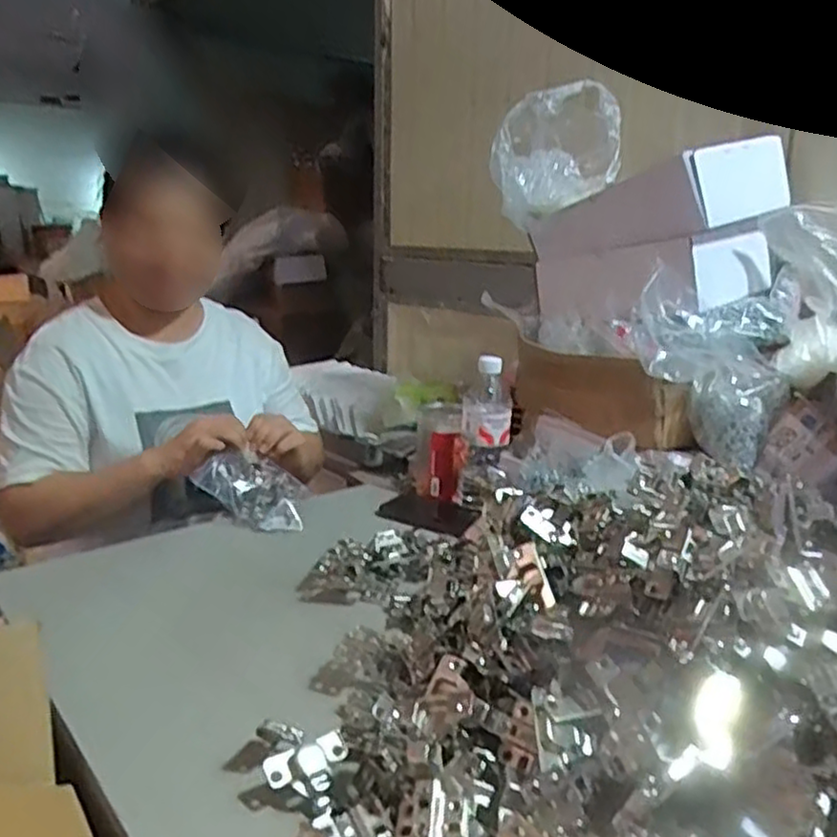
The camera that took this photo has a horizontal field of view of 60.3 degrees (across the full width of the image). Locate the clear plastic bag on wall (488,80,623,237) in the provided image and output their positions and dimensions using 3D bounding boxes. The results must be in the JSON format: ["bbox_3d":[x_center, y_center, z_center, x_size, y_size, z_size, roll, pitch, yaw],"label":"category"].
[{"bbox_3d":[0.209,-0.400,1.088,0.202,0.188,0.064,-15,-7,-1],"label":"clear plastic bag on wall"}]

